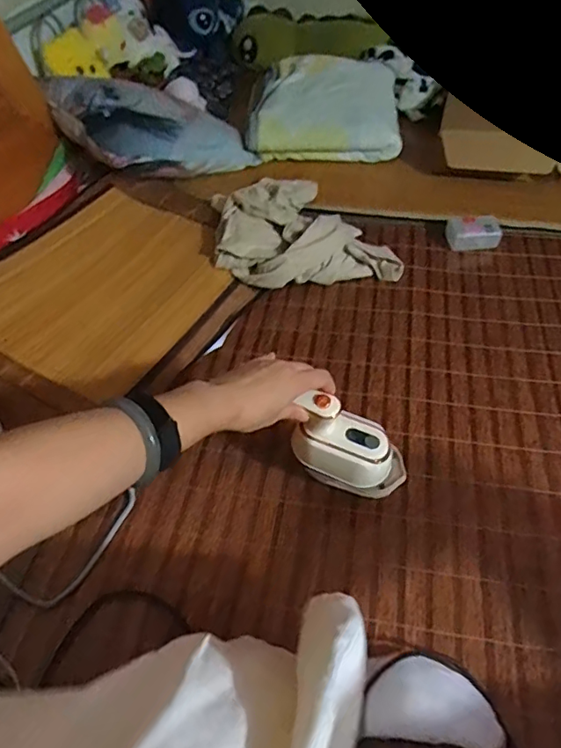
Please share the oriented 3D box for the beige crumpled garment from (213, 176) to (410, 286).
[{"bbox_3d":[0.040,-0.273,0.969,0.313,0.090,0.267,-7,48,-3],"label":"beige crumpled garment"}]

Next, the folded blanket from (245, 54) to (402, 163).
[{"bbox_3d":[0.107,-0.629,1.255,0.338,0.096,0.395,0,48,4],"label":"folded blanket"}]

